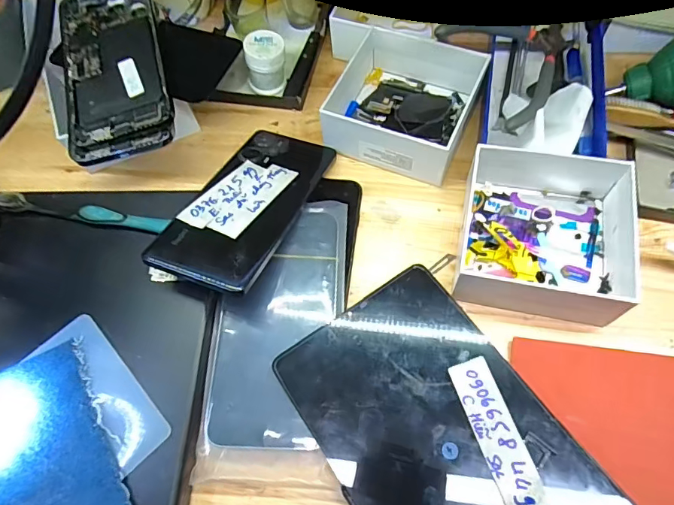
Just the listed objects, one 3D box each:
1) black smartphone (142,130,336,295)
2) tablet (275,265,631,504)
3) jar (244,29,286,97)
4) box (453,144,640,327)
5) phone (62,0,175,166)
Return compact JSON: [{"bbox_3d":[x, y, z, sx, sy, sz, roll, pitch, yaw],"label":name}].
[{"bbox_3d":[-0.061,-0.039,0.335,0.071,0.007,0.161,19,50,11],"label":"black smartphone"},{"bbox_3d":[0.089,0.143,0.251,0.121,0.007,0.285,-34,68,-11],"label":"tablet"},{"bbox_3d":[-0.063,-0.165,0.404,0.035,0.044,0.033,-1,65,2],"label":"jar"},{"bbox_3d":[0.141,-0.018,0.315,0.109,0.039,0.118,11,66,7],"label":"box"},{"bbox_3d":[-0.176,-0.150,0.372,0.076,0.016,0.166,-13,69,-3],"label":"phone"}]

